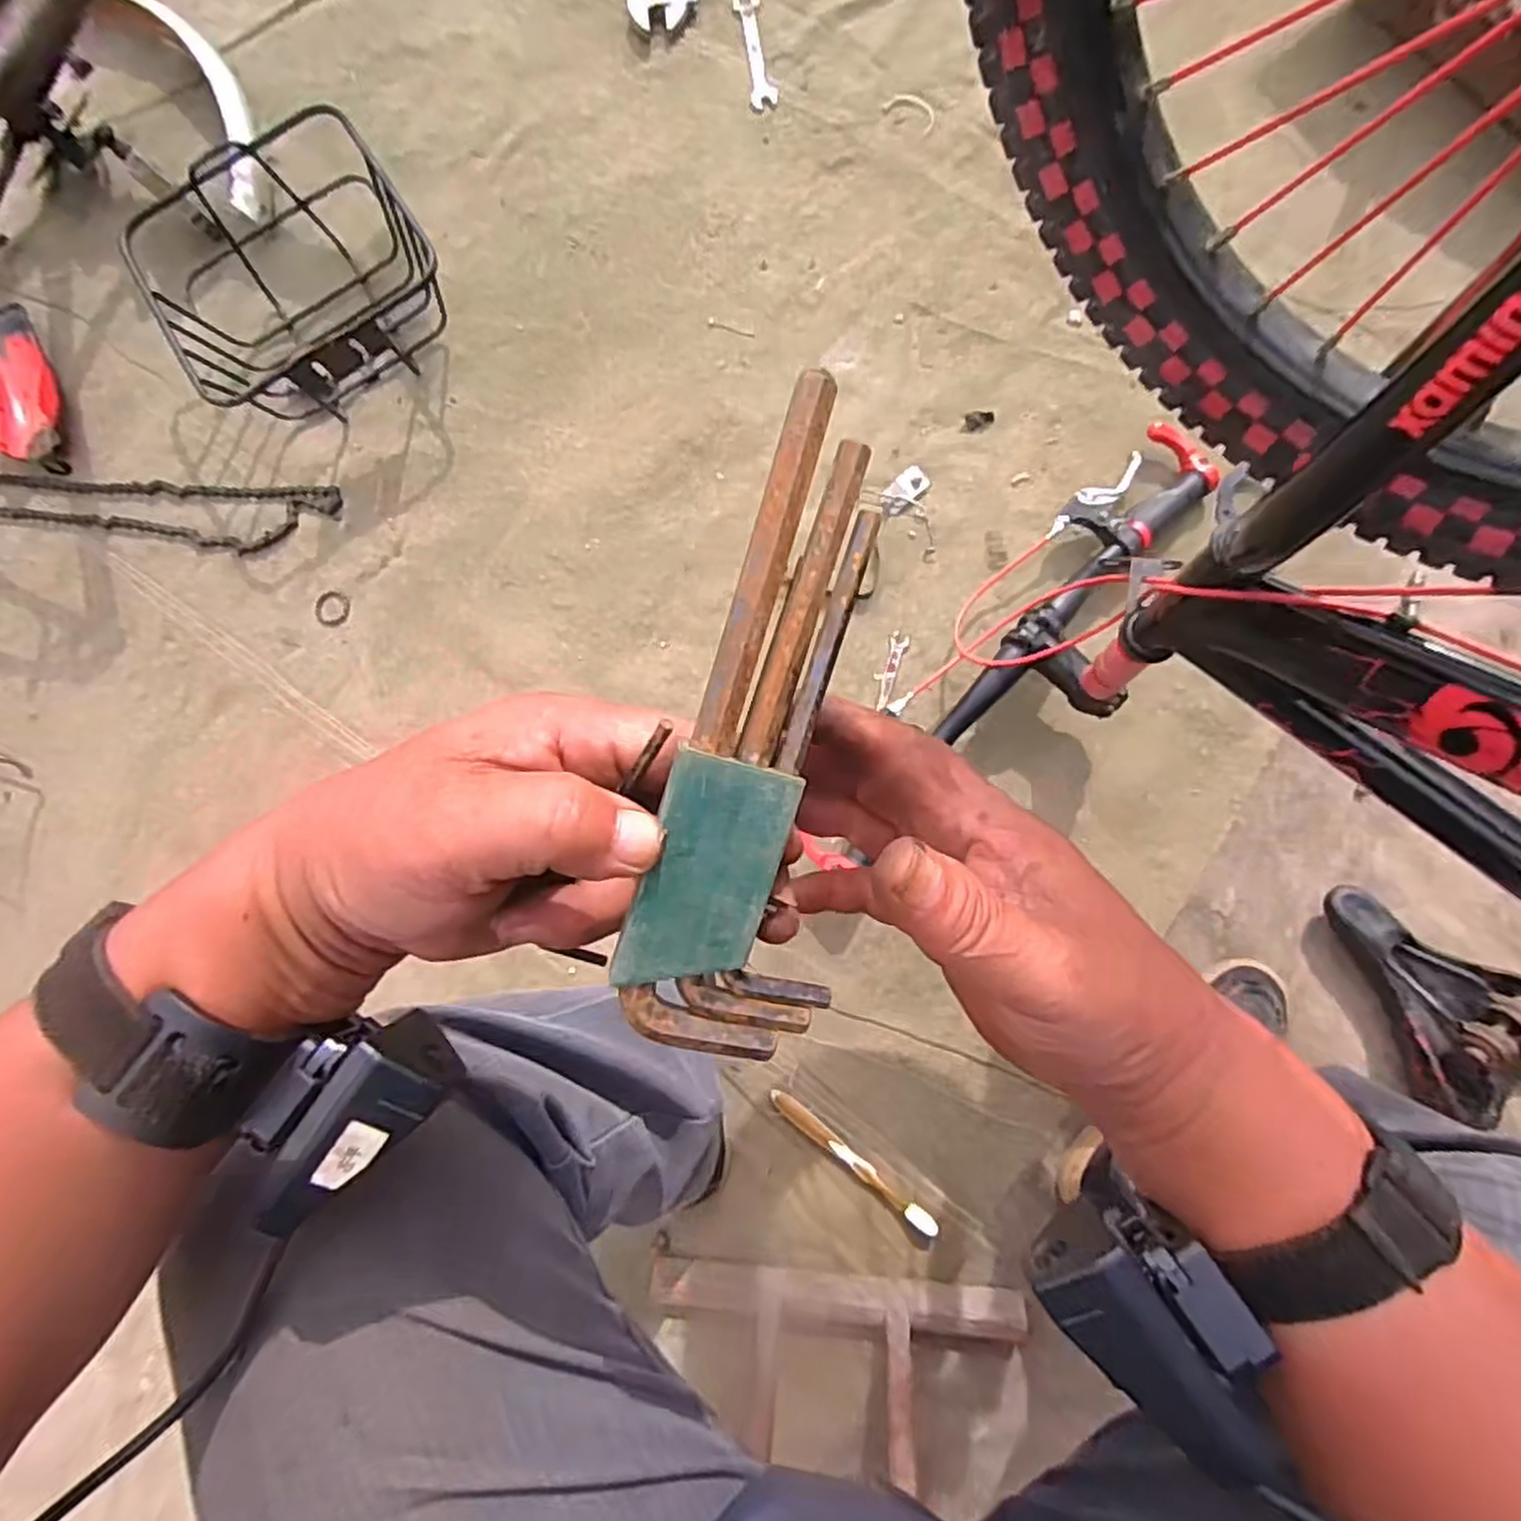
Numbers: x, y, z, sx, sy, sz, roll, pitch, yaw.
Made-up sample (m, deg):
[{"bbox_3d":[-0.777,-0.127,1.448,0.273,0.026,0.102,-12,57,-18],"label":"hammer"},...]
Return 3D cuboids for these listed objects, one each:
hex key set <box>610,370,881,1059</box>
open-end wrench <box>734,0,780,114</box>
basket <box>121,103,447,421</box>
[{"bbox_3d":[0.002,-0.006,0.213,0.054,0.019,0.176,10,97,-18],"label":"hex key set"},{"bbox_3d":[-0.005,-0.800,0.865,0.031,0.004,0.152,-8,85,0],"label":"open-end wrench"},{"bbox_3d":[-0.475,-0.489,0.788,0.260,0.117,0.251,-31,83,-1],"label":"basket"}]

